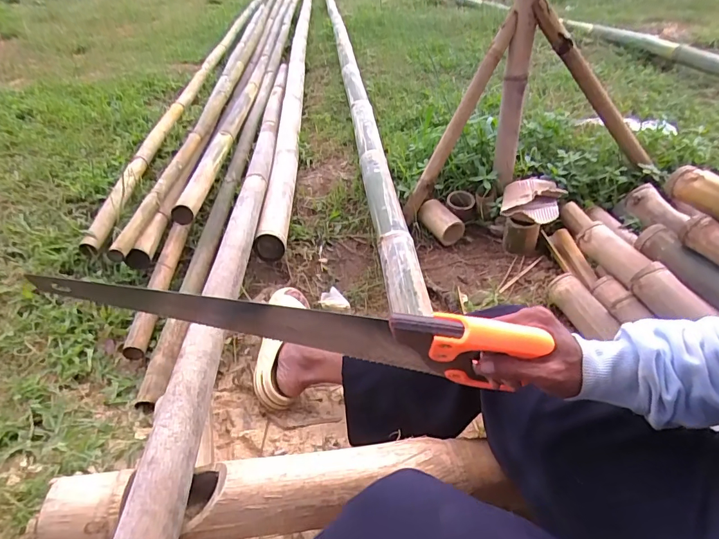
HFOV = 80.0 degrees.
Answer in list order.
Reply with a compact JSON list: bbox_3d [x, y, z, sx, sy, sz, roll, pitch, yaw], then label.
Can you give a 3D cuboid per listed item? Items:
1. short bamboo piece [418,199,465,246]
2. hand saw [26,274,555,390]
[{"bbox_3d":[0.223,-0.133,1.185,0.078,0.061,0.136,-44,61,5],"label":"short bamboo piece"},{"bbox_3d":[-0.069,0.061,0.432,0.474,0.110,0.042,7,38,2],"label":"hand saw"}]

